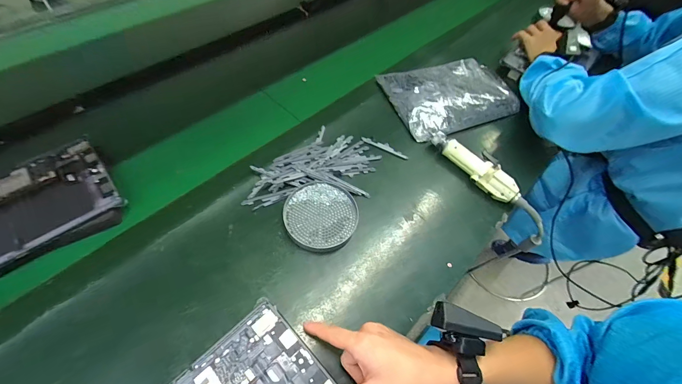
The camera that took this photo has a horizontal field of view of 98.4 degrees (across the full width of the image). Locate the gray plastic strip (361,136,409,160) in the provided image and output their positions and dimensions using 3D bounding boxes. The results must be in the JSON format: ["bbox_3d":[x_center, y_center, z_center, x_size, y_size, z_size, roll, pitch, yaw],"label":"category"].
[{"bbox_3d":[0.084,-0.086,0.558,0.094,0.004,0.018,26,58,12],"label":"gray plastic strip"}]

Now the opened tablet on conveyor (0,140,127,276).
[{"bbox_3d":[-0.470,0.033,0.420,0.256,0.020,0.166,-31,67,-23],"label":"opened tablet on conveyor"}]

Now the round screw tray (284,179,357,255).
[{"bbox_3d":[-0.031,0.037,0.471,0.111,0.013,0.114,2,57,-3],"label":"round screw tray"}]

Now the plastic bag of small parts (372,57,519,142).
[{"bbox_3d":[0.235,-0.207,0.628,0.263,0.039,0.177,-16,59,-15],"label":"plastic bag of small parts"}]

